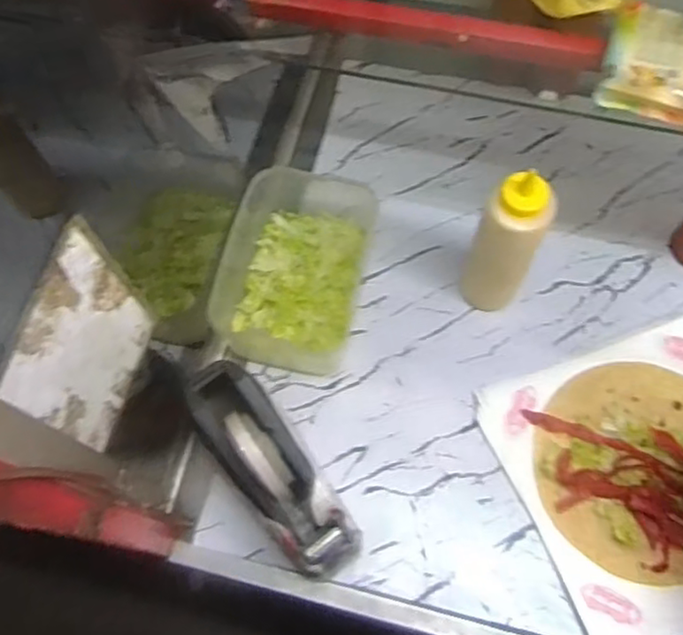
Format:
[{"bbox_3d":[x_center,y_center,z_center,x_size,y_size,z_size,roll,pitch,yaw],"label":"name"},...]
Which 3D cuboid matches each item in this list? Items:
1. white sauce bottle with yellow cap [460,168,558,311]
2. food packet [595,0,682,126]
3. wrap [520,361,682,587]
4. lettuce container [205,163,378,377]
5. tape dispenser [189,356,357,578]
[{"bbox_3d":[0.153,-0.061,0.621,0.060,0.192,0.050,22,69,8],"label":"white sauce bottle with yellow cap"},{"bbox_3d":[0.243,-0.188,0.480,0.090,0.028,0.089,19,69,7],"label":"food packet"},{"bbox_3d":[0.283,0.144,0.622,0.185,0.034,0.201,0,68,0],"label":"wrap"},{"bbox_3d":[-0.045,-0.061,0.689,0.137,0.073,0.216,13,69,5],"label":"lettuce container"},{"bbox_3d":[-0.059,0.138,0.591,0.076,0.105,0.204,-33,72,-13],"label":"tape dispenser"}]

